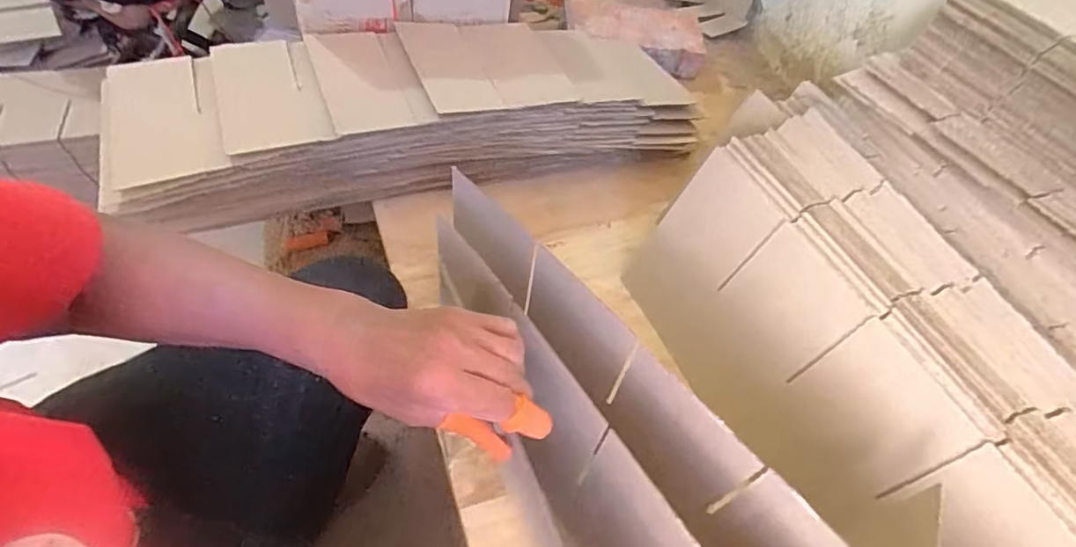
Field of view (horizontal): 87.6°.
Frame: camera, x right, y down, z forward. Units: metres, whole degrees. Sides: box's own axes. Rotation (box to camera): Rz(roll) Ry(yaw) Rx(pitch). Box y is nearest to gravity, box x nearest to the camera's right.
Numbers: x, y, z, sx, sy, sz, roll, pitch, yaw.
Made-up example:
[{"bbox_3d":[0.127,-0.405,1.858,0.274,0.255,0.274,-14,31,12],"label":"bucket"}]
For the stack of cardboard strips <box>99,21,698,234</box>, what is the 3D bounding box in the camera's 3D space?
[{"bbox_3d":[-0.154,-0.215,0.723,0.719,0.108,0.212,-13,55,-15],"label":"stack of cardboard strips"}]

